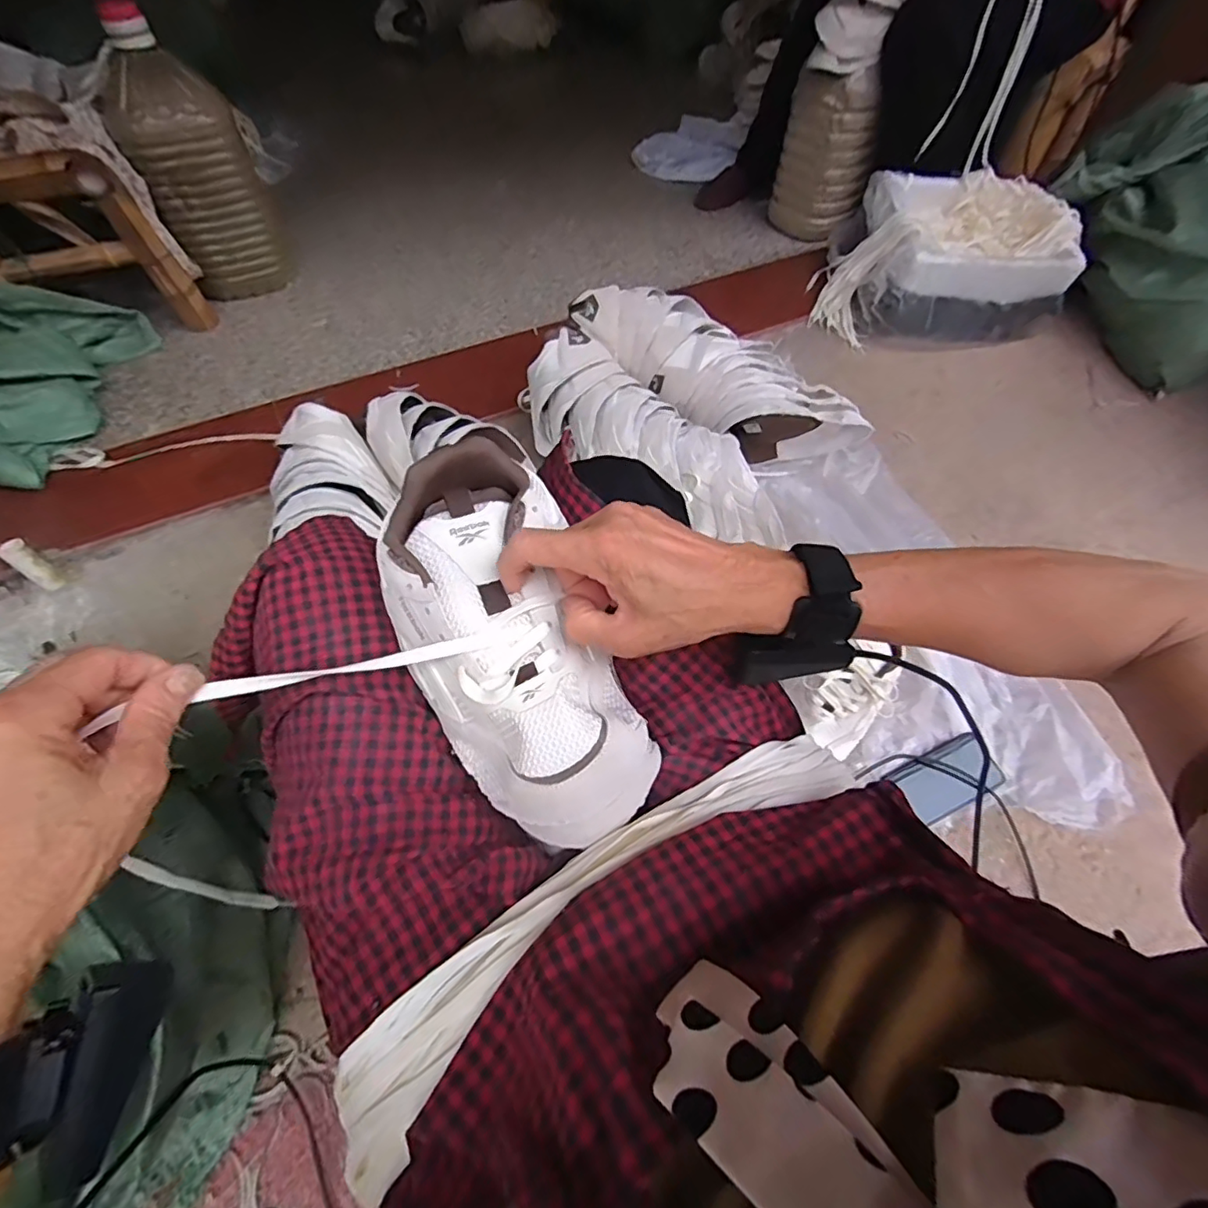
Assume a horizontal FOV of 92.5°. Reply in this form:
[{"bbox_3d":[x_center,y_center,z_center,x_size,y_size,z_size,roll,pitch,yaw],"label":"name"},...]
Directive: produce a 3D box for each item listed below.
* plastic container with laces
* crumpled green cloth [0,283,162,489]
[{"bbox_3d":[0.643,-0.652,1.116,0.430,0.206,0.259,0,56,-1],"label":"plastic container with laces"},{"bbox_3d":[-0.916,-0.394,0.942,0.338,0.164,0.367,-37,64,-23],"label":"crumpled green cloth"}]

